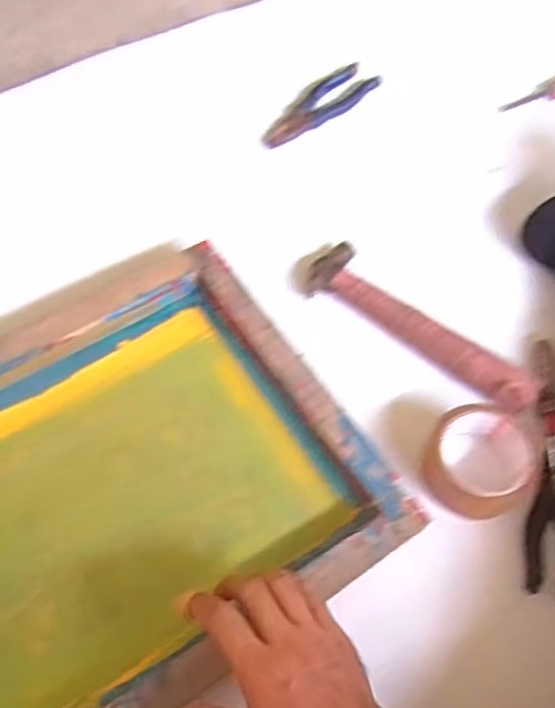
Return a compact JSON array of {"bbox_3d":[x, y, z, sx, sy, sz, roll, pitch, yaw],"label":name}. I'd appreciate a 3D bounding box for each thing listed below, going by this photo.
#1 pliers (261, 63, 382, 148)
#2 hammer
[{"bbox_3d":[0.054,-0.323,0.889,0.185,0.015,0.061,-39,68,-22],"label":"pliers"},{"bbox_3d":[0.145,-0.026,0.707,0.258,0.035,0.058,40,66,19],"label":"hammer"}]

